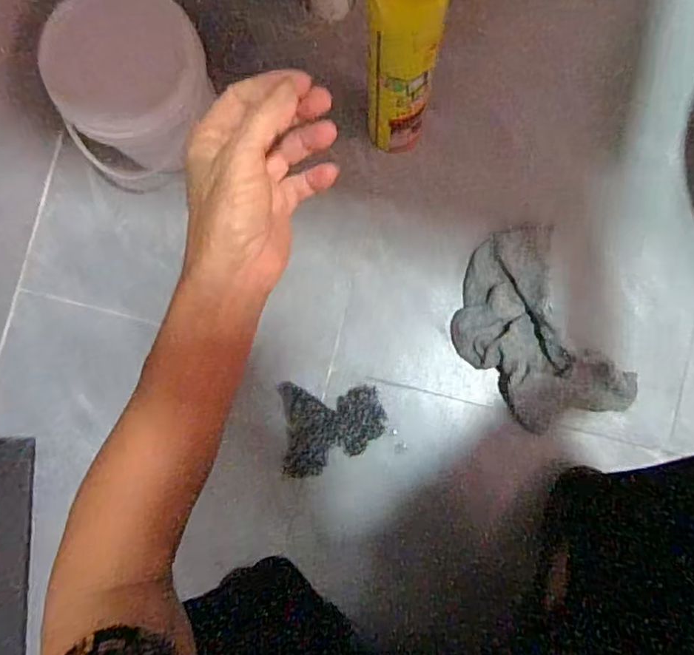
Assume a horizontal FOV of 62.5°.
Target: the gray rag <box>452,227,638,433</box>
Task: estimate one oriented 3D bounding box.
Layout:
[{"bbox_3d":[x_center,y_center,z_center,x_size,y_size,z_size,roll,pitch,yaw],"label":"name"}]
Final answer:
[{"bbox_3d":[0.210,0.008,0.648,0.155,0.036,0.238,-29,84,2],"label":"gray rag"}]

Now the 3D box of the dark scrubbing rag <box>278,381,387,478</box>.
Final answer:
[{"bbox_3d":[-0.015,0.113,0.651,0.114,0.047,0.100,-5,86,4],"label":"dark scrubbing rag"}]

